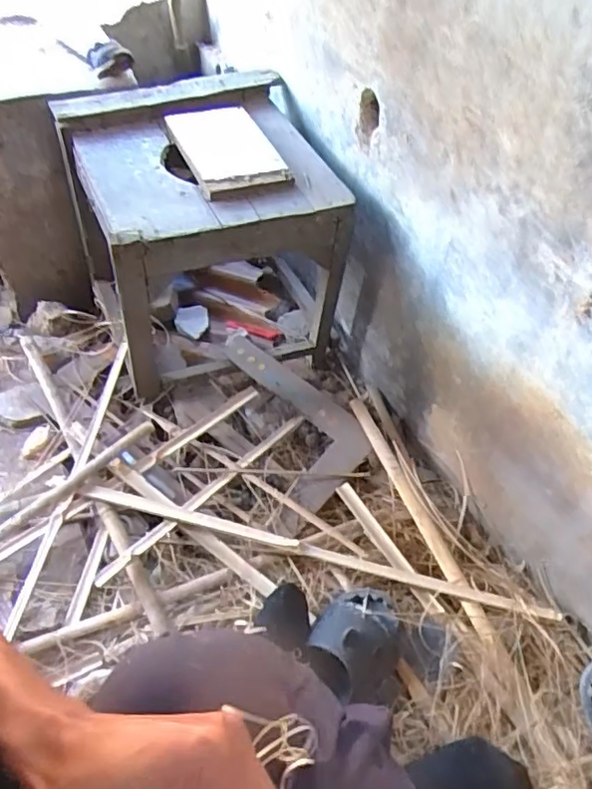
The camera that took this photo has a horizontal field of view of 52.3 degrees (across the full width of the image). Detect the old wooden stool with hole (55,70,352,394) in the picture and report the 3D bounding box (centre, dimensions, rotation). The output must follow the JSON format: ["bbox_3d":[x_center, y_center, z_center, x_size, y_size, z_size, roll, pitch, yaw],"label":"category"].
[{"bbox_3d":[-0.160,-0.297,1.204,0.448,0.439,0.452,-20,54,-18],"label":"old wooden stool with hole"}]

